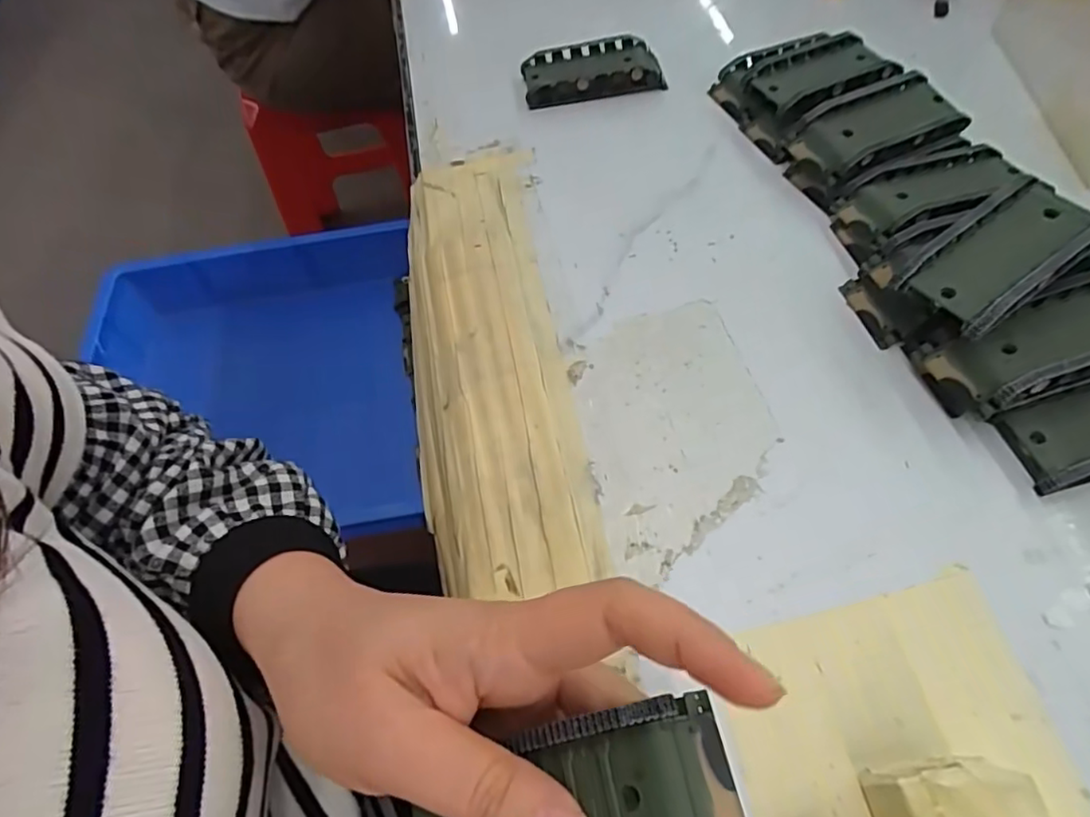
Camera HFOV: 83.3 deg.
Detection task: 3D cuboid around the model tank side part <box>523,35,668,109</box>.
[{"bbox_3d":[0.034,-0.239,0.434,0.096,0.020,0.046,-9,57,-1],"label":"model tank side part"}]

